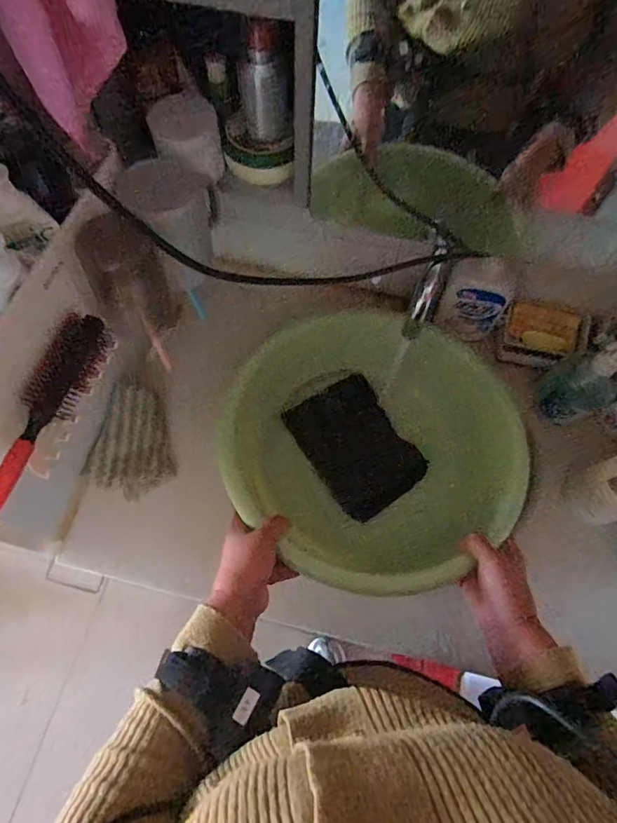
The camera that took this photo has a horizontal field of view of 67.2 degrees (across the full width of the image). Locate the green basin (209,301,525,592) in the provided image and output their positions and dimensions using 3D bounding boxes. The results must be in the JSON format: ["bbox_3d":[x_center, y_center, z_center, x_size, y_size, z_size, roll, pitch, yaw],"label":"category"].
[{"bbox_3d":[0.070,0.016,0.621,0.342,0.118,0.365,-15,66,-8],"label":"green basin"}]

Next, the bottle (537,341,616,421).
[{"bbox_3d":[0.374,-0.041,0.622,0.064,0.147,0.079,-33,70,-15],"label":"bottle"}]

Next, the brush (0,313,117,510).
[{"bbox_3d":[-0.222,0.007,0.382,0.029,0.043,0.206,16,66,6],"label":"brush"}]

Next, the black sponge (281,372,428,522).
[{"bbox_3d":[0.067,0.045,0.657,0.132,0.027,0.189,-29,69,-14],"label":"black sponge"}]

